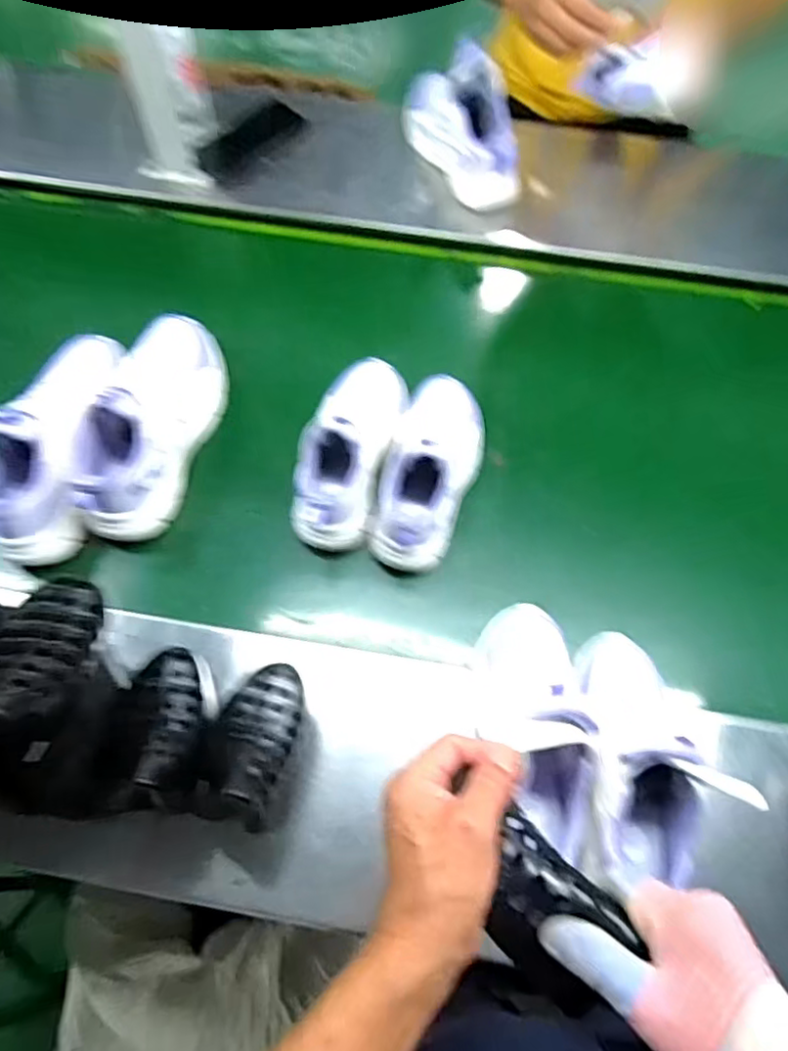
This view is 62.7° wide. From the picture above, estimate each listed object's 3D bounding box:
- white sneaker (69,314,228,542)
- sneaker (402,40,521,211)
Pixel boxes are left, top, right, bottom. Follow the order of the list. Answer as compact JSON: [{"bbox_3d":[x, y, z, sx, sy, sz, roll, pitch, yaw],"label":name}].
[{"bbox_3d":[-0.270,-0.127,0.714,0.104,0.119,0.274,12,67,2],"label":"white sneaker"},{"bbox_3d":[0.094,-0.530,0.850,0.076,0.136,0.205,-25,71,-13],"label":"sneaker"}]

